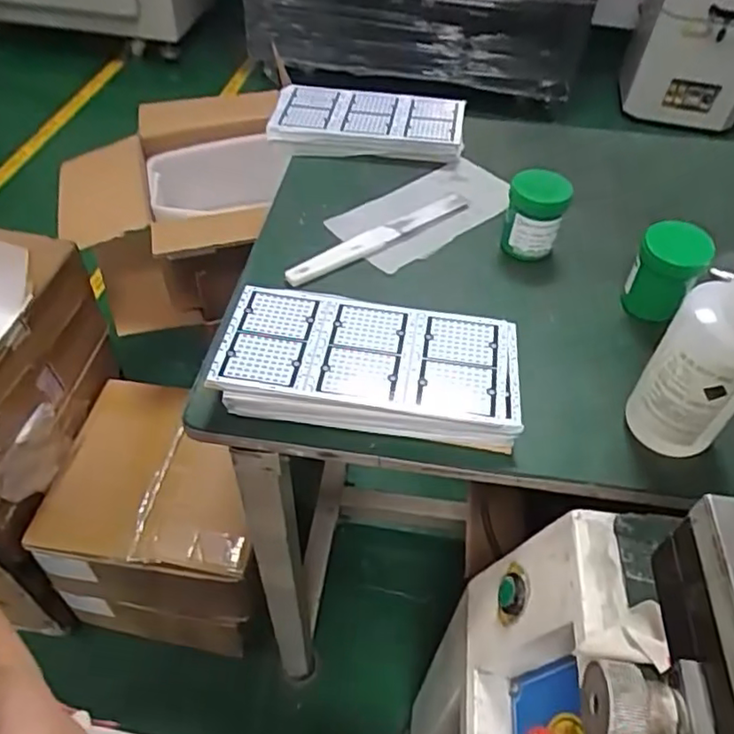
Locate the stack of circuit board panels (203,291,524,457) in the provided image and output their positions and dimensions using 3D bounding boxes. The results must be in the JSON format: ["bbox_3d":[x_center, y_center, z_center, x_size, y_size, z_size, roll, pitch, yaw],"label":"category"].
[{"bbox_3d":[0.001,-0.002,0.555,0.258,0.045,0.129,9,49,3],"label":"stack of circuit board panels"}]

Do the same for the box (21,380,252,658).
[{"bbox_3d":[-0.315,0.248,1.051,0.311,0.288,0.330,8,49,2],"label":"box"}]

